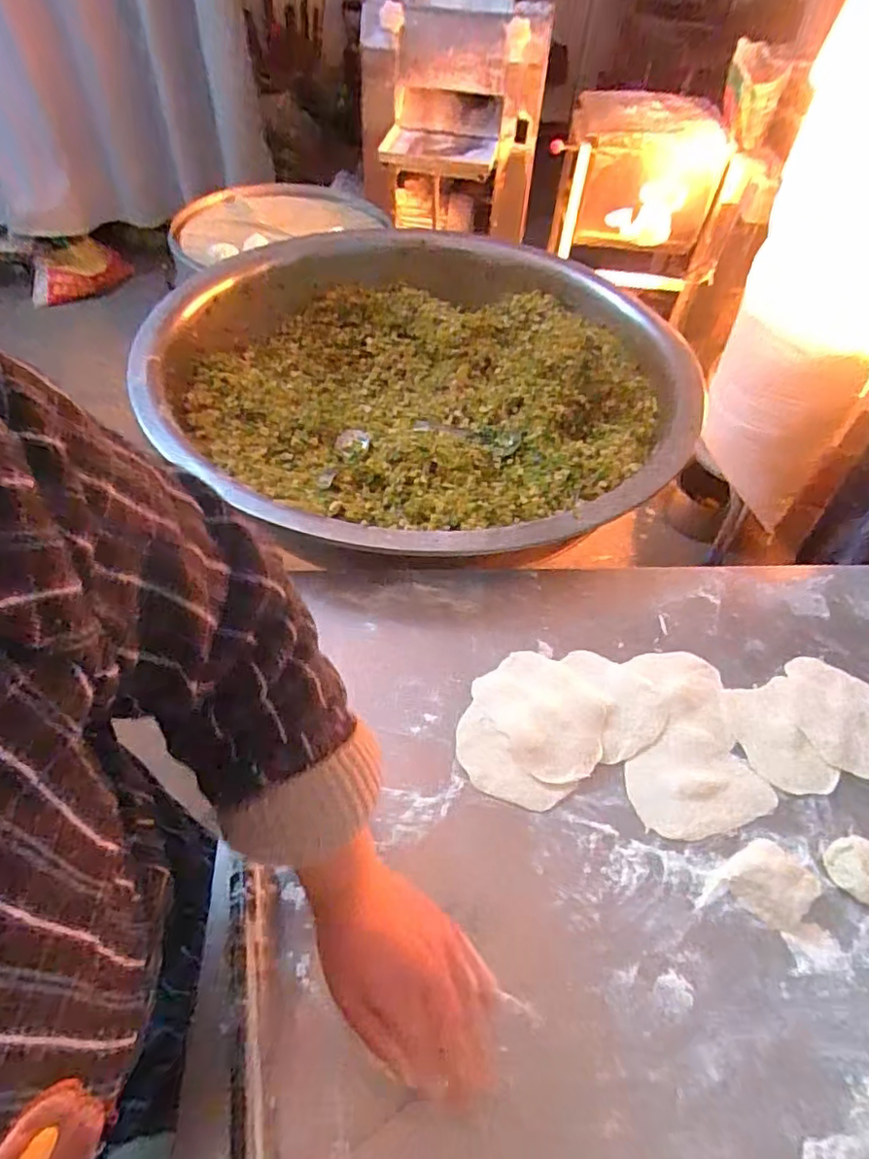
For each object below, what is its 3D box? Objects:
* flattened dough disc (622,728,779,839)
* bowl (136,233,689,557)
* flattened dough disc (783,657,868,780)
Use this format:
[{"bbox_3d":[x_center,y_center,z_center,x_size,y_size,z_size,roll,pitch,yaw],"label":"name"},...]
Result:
[{"bbox_3d":[0.223,0.172,0.518,0.119,0.005,0.083,-9,53,-13],"label":"flattened dough disc"},{"bbox_3d":[0.008,-0.293,0.887,0.695,0.173,0.668,2,52,-2],"label":"bowl"},{"bbox_3d":[0.381,0.127,0.563,0.097,0.006,0.112,14,52,6],"label":"flattened dough disc"}]

